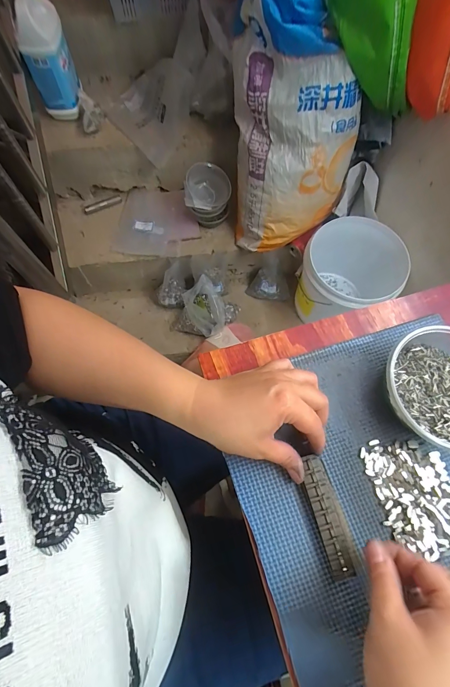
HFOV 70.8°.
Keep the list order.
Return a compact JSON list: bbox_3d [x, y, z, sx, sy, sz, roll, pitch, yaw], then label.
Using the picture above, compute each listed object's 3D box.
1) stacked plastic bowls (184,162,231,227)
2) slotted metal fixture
[{"bbox_3d":[-0.050,-0.412,0.909,0.125,0.149,0.100,-4,71,-4],"label":"stacked plastic bowls"},{"bbox_3d":[0.091,0.151,0.283,0.025,0.012,0.097,-11,70,-6],"label":"slotted metal fixture"}]

